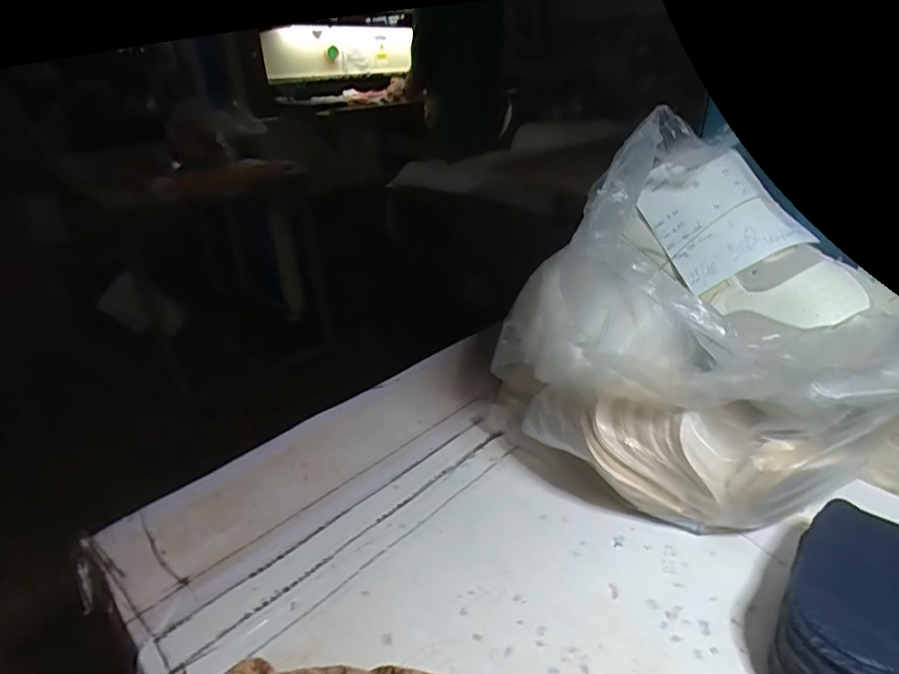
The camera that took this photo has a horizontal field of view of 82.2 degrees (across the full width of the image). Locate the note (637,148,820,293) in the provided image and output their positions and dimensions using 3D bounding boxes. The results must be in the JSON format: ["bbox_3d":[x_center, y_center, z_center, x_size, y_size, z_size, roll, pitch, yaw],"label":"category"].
[{"bbox_3d":[0.223,-0.097,0.426,0.098,0.021,0.096,-30,70,8],"label":"note"}]

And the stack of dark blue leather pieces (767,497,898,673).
[{"bbox_3d":[0.261,0.179,0.334,0.161,0.063,0.079,-26,37,-37],"label":"stack of dark blue leather pieces"}]

